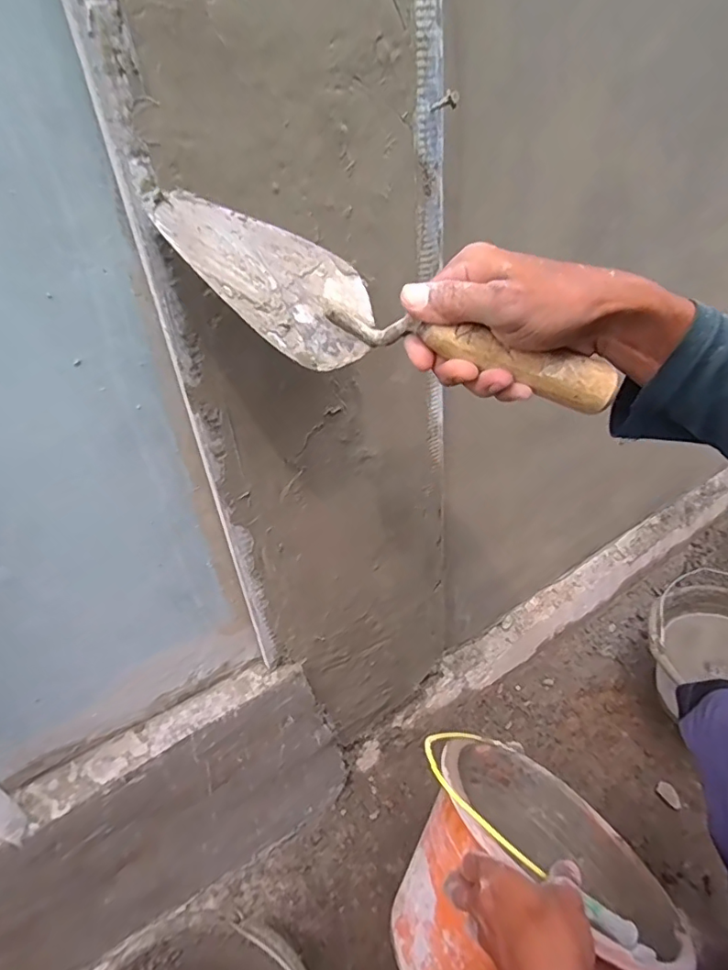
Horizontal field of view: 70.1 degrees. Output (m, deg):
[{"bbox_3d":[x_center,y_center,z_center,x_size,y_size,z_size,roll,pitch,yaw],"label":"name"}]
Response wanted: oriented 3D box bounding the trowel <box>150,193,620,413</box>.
[{"bbox_3d":[0.015,-0.111,0.346,0.300,0.064,0.076,21,39,1],"label":"trowel"}]

